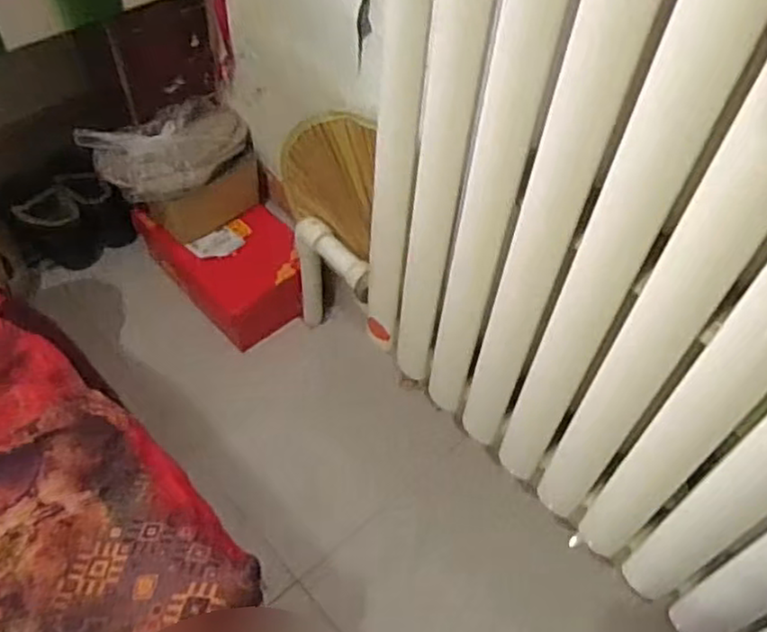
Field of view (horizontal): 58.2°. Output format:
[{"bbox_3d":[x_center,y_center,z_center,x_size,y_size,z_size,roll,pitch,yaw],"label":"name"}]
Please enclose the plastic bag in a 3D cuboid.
[{"bbox_3d":[-0.311,-0.250,1.027,0.230,0.061,0.137,-25,59,-21],"label":"plastic bag"}]

